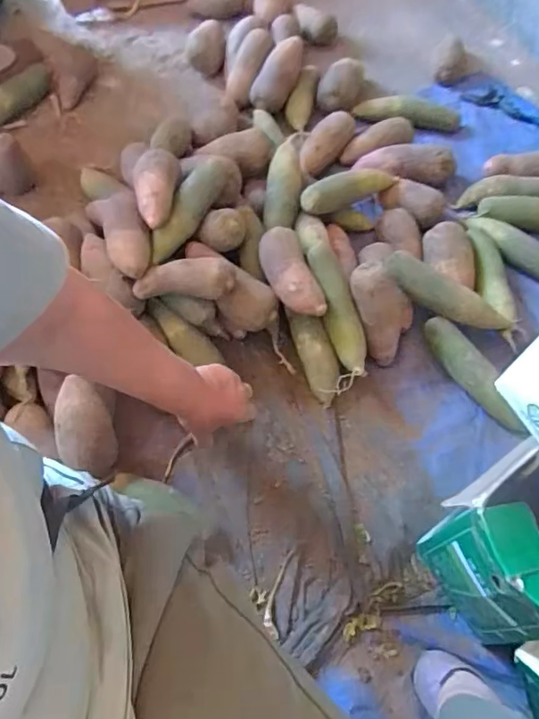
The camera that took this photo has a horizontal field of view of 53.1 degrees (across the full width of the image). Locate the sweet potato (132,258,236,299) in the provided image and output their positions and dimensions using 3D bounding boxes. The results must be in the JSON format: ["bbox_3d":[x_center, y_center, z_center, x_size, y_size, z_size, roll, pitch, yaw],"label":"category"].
[{"bbox_3d":[-0.121,-0.117,0.777,0.140,0.046,0.058,3,63,0],"label":"sweet potato"}]

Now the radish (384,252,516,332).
[{"bbox_3d":[0.286,-0.105,0.871,0.213,0.063,0.058,25,65,11],"label":"radish"}]

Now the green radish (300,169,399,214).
[{"bbox_3d":[0.137,-0.296,0.932,0.196,0.056,0.045,-26,65,-30],"label":"green radish"}]

